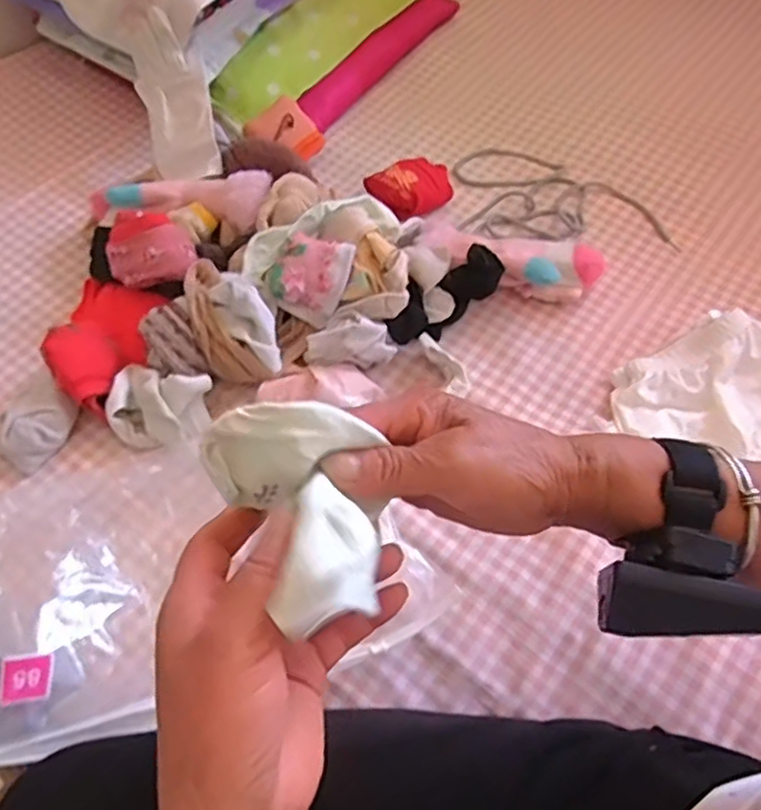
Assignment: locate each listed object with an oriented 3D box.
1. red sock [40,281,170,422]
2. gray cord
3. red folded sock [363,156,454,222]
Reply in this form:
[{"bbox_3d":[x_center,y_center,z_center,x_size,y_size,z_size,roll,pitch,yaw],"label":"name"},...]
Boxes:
[{"bbox_3d":[-0.271,-0.067,0.633,0.091,0.071,0.159,5,59,3],"label":"red sock"},{"bbox_3d":[0.215,-0.254,0.800,0.242,0.013,0.145,4,59,2],"label":"gray cord"},{"bbox_3d":[0.037,-0.253,0.773,0.099,0.042,0.068,-21,61,-12],"label":"red folded sock"}]

